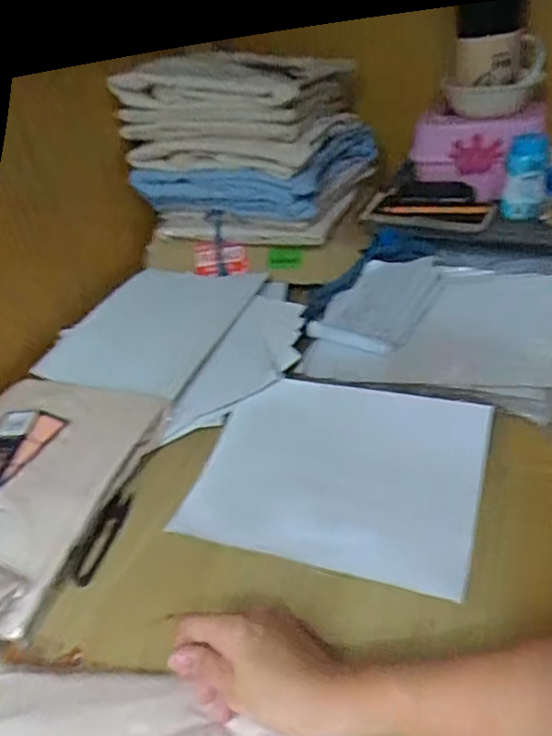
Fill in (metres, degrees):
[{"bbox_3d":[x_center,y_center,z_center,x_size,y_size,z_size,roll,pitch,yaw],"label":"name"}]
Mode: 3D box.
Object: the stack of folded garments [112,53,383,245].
[{"bbox_3d":[-0.031,-0.323,0.847,0.289,0.199,0.239,12,41,25],"label":"stack of folded garments"}]

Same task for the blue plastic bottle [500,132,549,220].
[{"bbox_3d":[0.326,-0.249,0.771,0.049,0.106,0.050,10,-4,22],"label":"blue plastic bottle"}]

